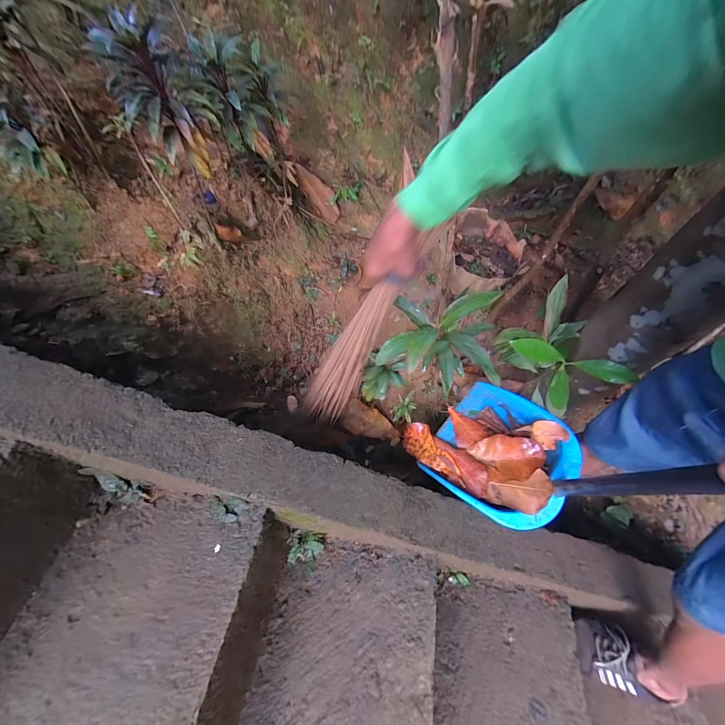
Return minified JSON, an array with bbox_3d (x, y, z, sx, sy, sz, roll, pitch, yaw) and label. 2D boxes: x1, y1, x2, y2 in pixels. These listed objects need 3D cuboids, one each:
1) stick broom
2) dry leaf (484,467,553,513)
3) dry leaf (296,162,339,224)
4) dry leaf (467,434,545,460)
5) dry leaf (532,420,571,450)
[{"bbox_3d":[0.001,-0.038,0.616,0.078,0.504,0.037,8,45,-27],"label":"stick broom"},{"bbox_3d":[0.325,0.271,0.647,0.128,0.014,0.076,-23,37,15],"label":"dry leaf"},{"bbox_3d":[-0.148,-0.573,1.056,0.032,0.199,0.086,-11,33,54],"label":"dry leaf"},{"bbox_3d":[0.316,0.190,0.703,0.151,0.032,0.046,-13,44,33],"label":"dry leaf"},{"bbox_3d":[0.411,0.157,0.693,0.061,0.013,0.059,40,105,30],"label":"dry leaf"}]

